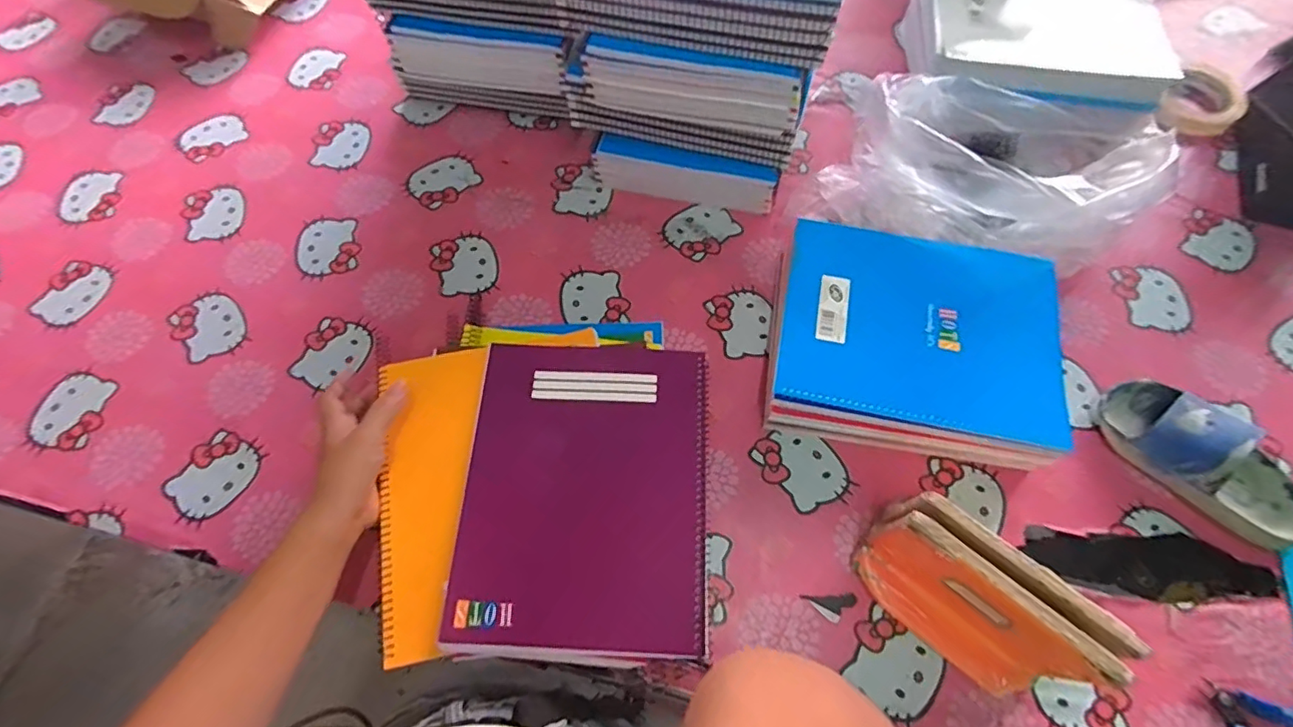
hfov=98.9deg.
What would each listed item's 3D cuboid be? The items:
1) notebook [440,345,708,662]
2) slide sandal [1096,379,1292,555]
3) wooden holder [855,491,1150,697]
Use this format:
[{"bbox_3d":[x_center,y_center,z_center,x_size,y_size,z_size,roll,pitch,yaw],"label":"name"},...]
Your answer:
[{"bbox_3d":[-0.049,0.101,0.461,0.194,0.011,0.251,2,67,3],"label":"notebook"},{"bbox_3d":[0.504,0.085,0.491,0.172,0.061,0.092,38,70,17],"label":"slide sandal"},{"bbox_3d":[0.246,0.181,0.424,0.159,0.115,0.064,37,70,17],"label":"wooden holder"}]

